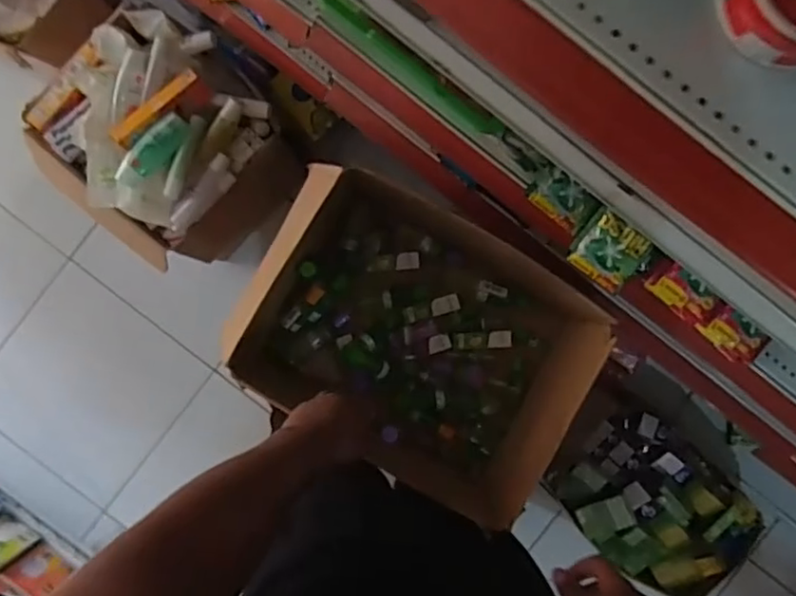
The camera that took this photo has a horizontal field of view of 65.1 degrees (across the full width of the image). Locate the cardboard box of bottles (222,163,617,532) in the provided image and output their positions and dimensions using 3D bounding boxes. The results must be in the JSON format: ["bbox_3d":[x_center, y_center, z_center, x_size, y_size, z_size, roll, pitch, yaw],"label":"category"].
[{"bbox_3d":[0.011,0.062,0.872,0.445,0.194,0.321,27,91,-2],"label":"cardboard box of bottles"}]

